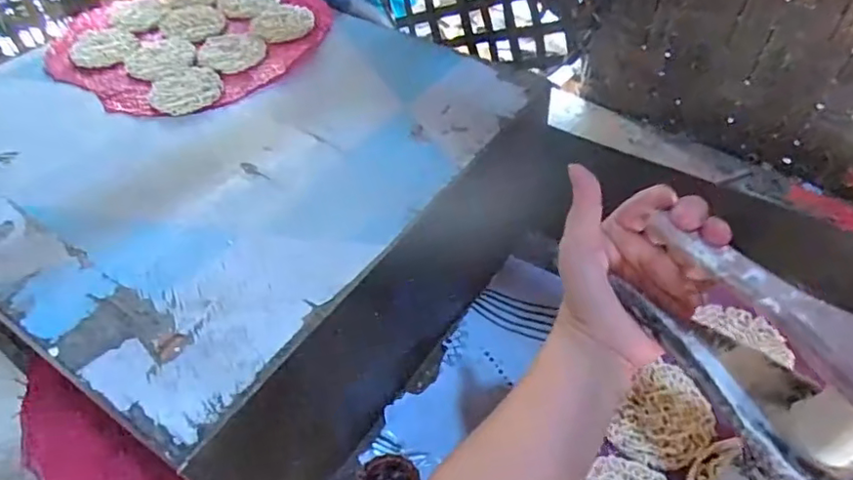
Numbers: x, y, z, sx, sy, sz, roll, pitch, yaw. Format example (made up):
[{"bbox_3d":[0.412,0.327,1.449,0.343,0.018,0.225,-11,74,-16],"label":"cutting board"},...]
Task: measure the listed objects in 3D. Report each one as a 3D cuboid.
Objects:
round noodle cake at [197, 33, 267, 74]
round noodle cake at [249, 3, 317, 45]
[{"bbox_3d":[-0.233,-0.225,0.698,0.079,0.005,0.081,-1,49,1],"label":"round noodle cake"},{"bbox_3d":[-0.185,-0.278,0.744,0.077,0.009,0.083,-1,49,1],"label":"round noodle cake"}]

